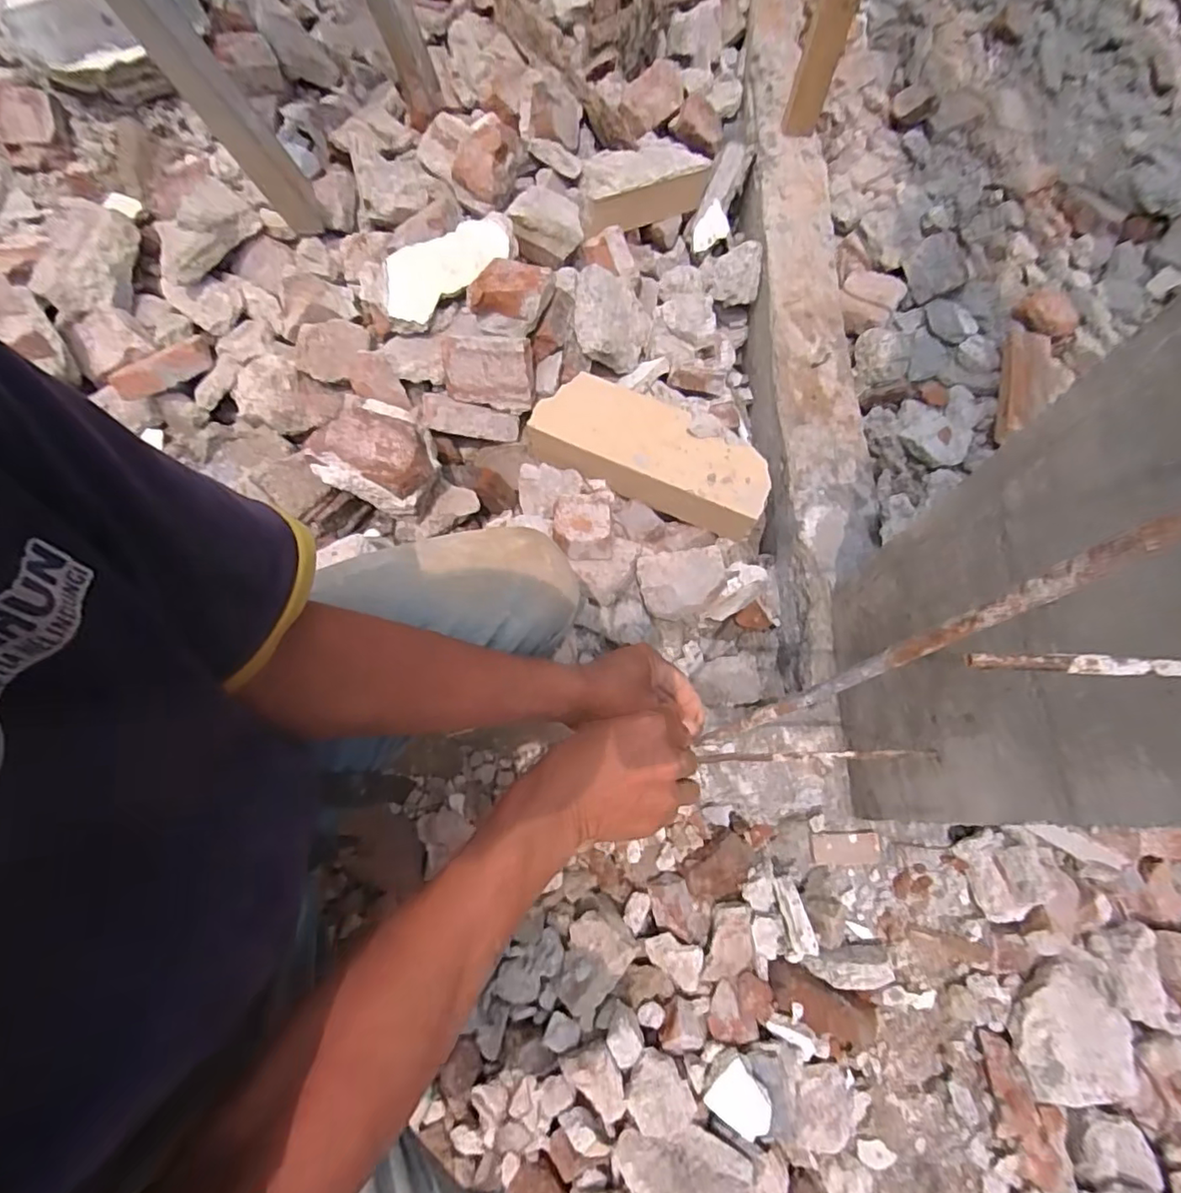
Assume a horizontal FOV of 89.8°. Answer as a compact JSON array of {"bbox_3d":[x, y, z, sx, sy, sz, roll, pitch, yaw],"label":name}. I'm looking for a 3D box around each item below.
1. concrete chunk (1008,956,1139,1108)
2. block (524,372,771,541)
[{"bbox_3d":[0.486,0.437,0.598,0.119,0.035,0.113,0,69,1],"label":"concrete chunk"},{"bbox_3d":[0.092,-0.221,0.902,0.361,0.095,0.142,23,70,6],"label":"block"}]

